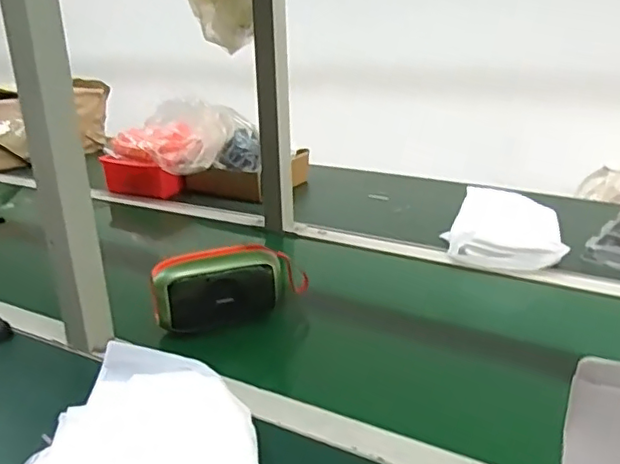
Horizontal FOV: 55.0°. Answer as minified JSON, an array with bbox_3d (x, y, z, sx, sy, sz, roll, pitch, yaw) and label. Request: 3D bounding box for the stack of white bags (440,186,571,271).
[{"bbox_3d":[0.339,-0.019,1.046,0.186,0.046,0.307,5,22,15],"label":"stack of white bags"}]

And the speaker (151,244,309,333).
[{"bbox_3d":[-0.102,0.065,0.761,0.190,0.083,0.068,-8,23,-17],"label":"speaker"}]

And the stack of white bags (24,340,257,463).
[{"bbox_3d":[-0.152,0.185,0.535,0.207,0.042,0.201,-5,22,-9],"label":"stack of white bags"}]

